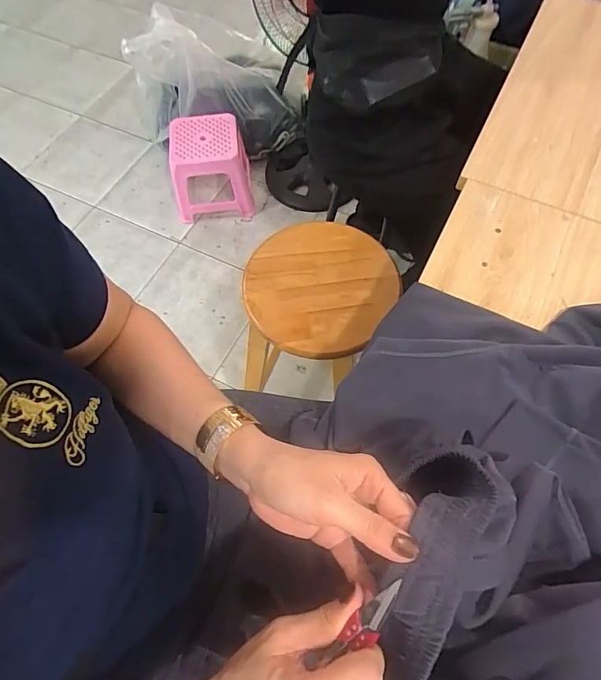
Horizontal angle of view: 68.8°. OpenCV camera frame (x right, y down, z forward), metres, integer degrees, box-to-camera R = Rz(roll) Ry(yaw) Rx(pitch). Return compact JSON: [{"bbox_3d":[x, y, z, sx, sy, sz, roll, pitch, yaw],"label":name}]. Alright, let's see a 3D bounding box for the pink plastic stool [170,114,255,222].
[{"bbox_3d":[-0.320,-0.609,1.577,0.264,0.265,0.235,-7,64,-2],"label":"pink plastic stool"}]

